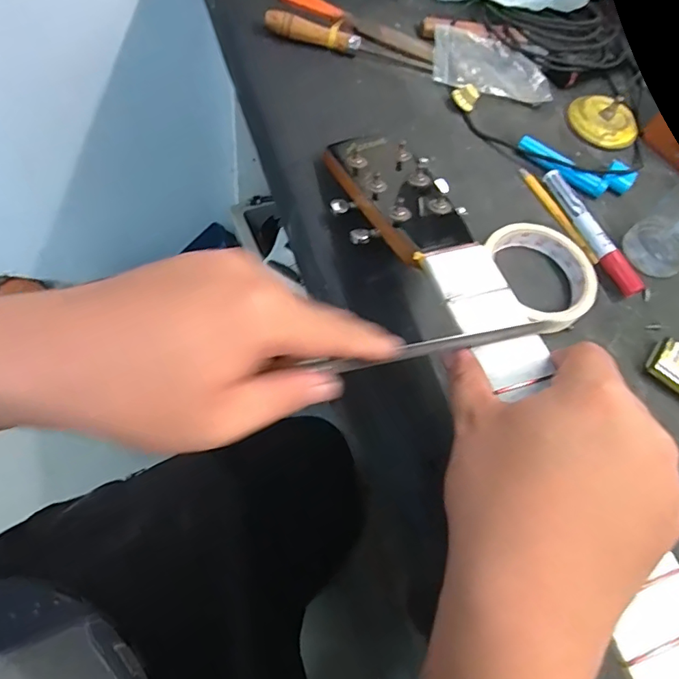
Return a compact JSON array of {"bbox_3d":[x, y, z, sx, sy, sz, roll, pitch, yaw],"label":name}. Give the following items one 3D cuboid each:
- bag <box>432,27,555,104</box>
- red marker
[{"bbox_3d":[0.155,-0.282,0.499,0.118,0.011,0.079,11,64,-4],"label":"bag"},{"bbox_3d":[0.218,-0.095,0.426,0.017,0.017,0.132,-17,69,-16],"label":"red marker"}]

